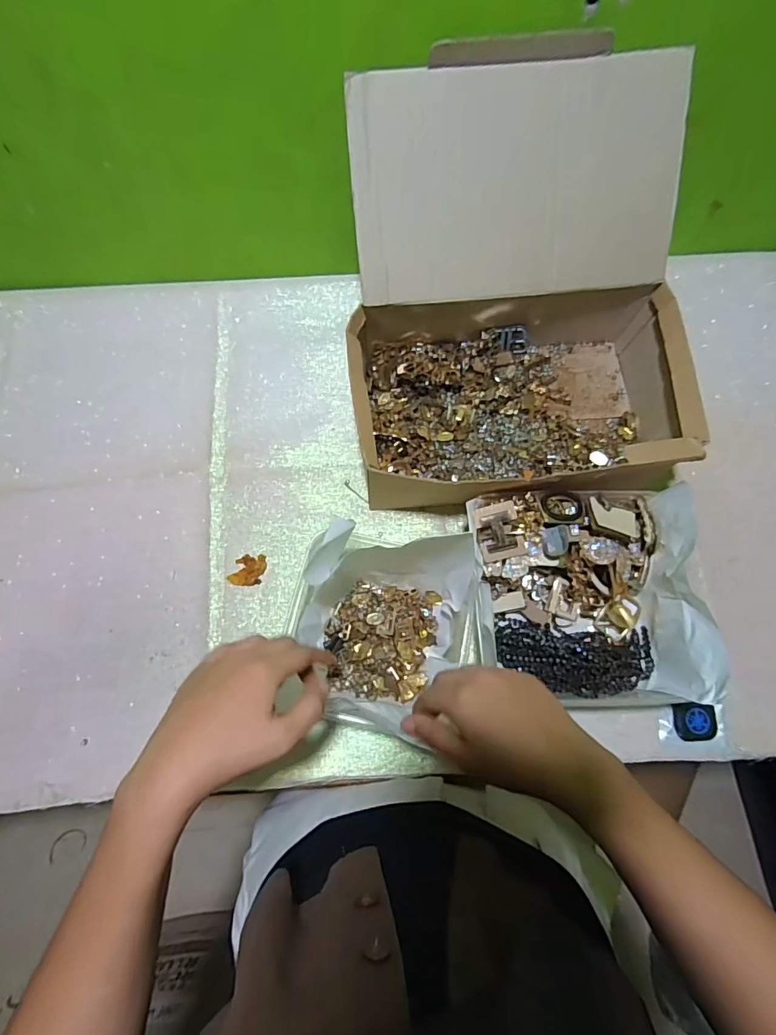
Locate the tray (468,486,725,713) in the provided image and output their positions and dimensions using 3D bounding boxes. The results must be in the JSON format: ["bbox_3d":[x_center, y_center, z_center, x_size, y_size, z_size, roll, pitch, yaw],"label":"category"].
[{"bbox_3d":[0.183,0.076,0.466,0.200,0.080,0.199,-3,72,-1],"label":"tray"}]

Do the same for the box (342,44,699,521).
[{"bbox_3d":[0.133,-0.212,0.486,0.337,0.226,0.341,0,72,0],"label":"box"}]

